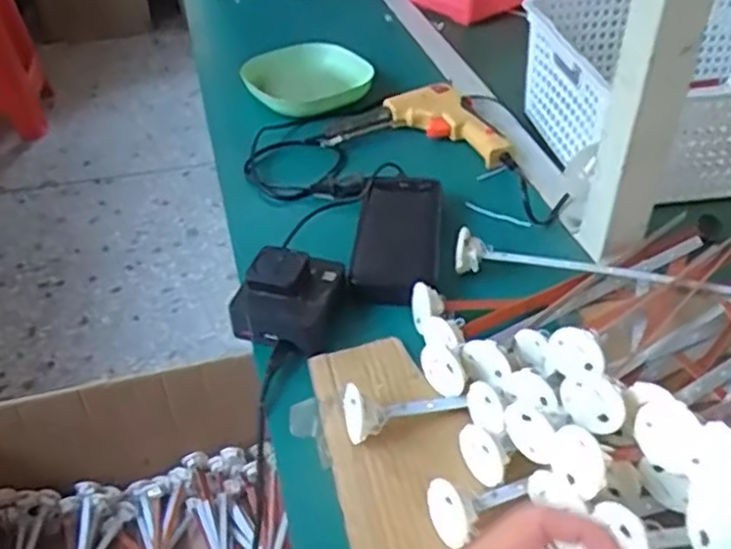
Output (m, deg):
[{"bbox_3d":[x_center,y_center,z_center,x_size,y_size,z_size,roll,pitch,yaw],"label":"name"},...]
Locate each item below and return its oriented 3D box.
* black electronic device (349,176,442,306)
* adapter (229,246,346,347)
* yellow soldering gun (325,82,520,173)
[{"bbox_3d":[0.027,-0.034,0.627,0.073,0.028,0.159,5,39,4],"label":"black electronic device"},{"bbox_3d":[-0.059,0.015,0.557,0.068,0.043,0.072,13,41,14],"label":"adapter"},{"bbox_3d":[0.068,-0.169,0.784,0.197,0.028,0.129,11,40,12],"label":"yellow soldering gun"}]

